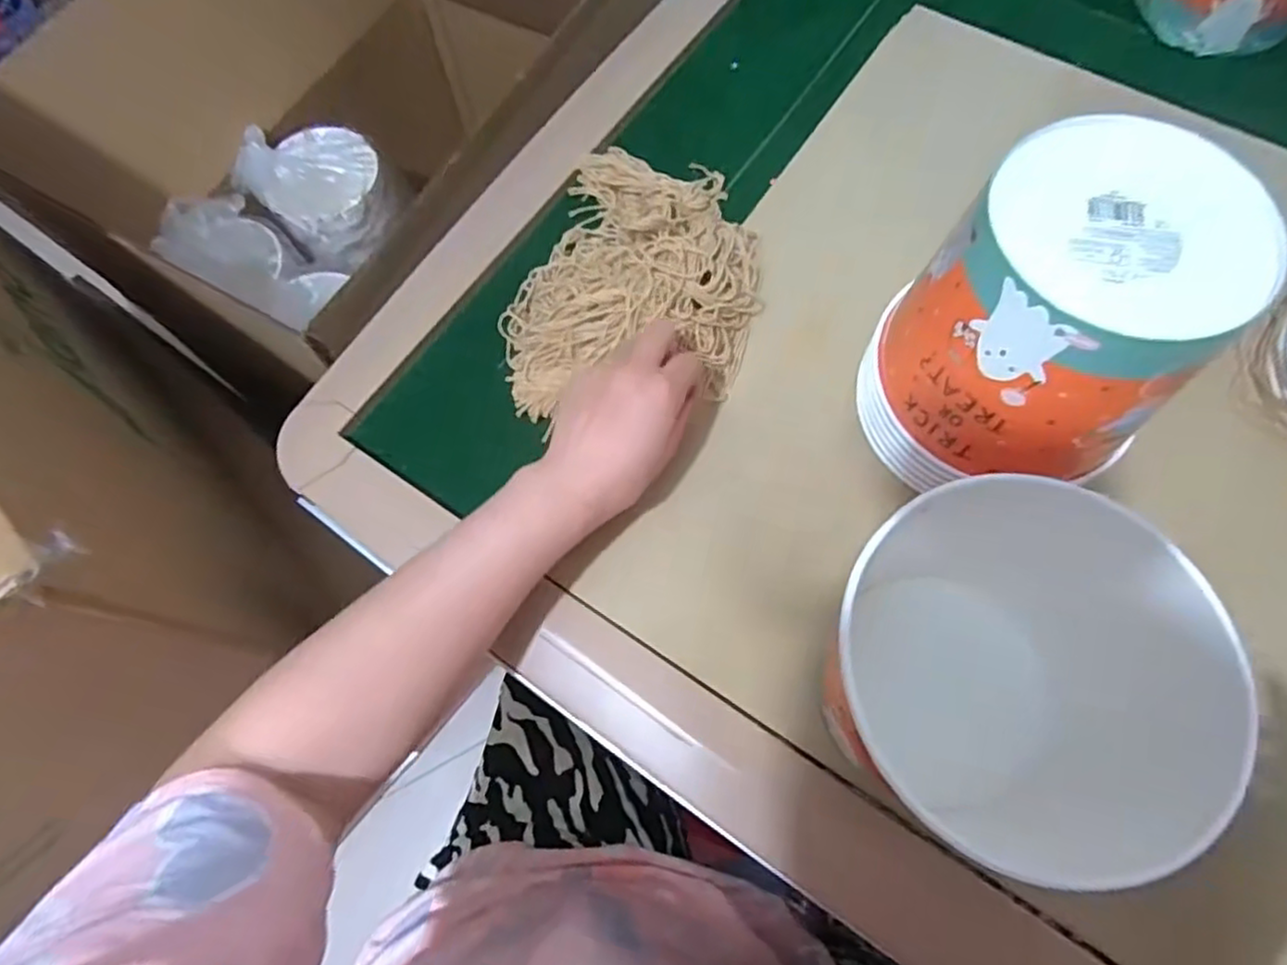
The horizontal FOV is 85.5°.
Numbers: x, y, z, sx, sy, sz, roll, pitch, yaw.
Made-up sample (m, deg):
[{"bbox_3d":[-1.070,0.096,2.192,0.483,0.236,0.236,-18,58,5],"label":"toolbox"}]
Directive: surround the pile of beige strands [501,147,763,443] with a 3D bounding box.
[{"bbox_3d":[0.001,-0.150,0.495,0.165,0.057,0.232,17,70,8],"label":"pile of beige strands"}]

